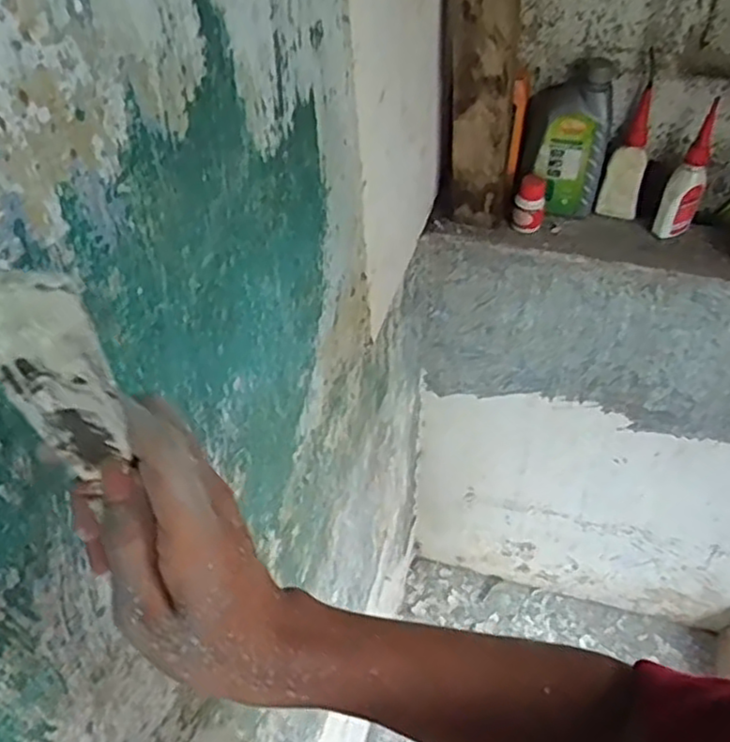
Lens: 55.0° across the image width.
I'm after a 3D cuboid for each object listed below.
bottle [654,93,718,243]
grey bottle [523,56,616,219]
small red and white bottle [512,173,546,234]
[{"bbox_3d":[0.419,-0.253,0.903,0.046,0.177,0.053,27,32,26],"label":"bottle"},{"bbox_3d":[0.267,-0.307,0.936,0.108,0.188,0.065,10,48,13],"label":"grey bottle"},{"bbox_3d":[0.226,-0.230,0.958,0.041,0.073,0.033,10,48,13],"label":"small red and white bottle"}]

